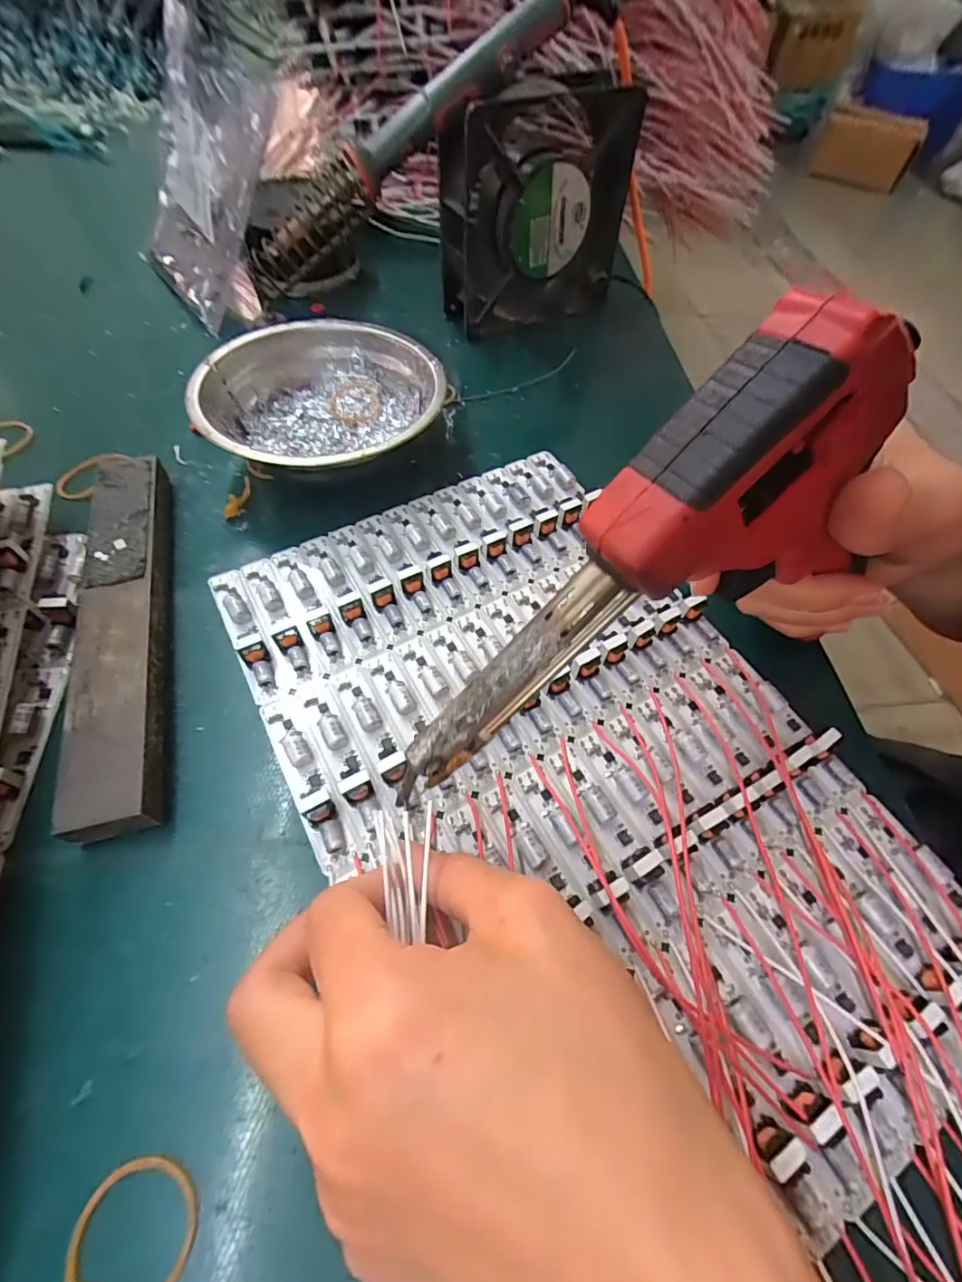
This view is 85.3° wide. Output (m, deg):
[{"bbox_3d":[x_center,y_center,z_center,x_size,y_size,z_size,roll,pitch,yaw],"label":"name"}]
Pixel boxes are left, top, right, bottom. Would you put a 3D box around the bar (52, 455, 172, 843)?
[{"bbox_3d":[-0.153,-0.009,0.226,0.029,0.021,0.188,-11,59,-11],"label":"bar"}]

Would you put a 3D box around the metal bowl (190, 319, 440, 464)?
[{"bbox_3d":[-0.083,-0.126,0.287,0.121,0.040,0.125,1,58,-3],"label":"metal bowl"}]

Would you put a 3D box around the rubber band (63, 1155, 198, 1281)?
[{"bbox_3d":[-0.091,0.155,0.135,0.031,0.004,0.030,8,58,1],"label":"rubber band"}]

